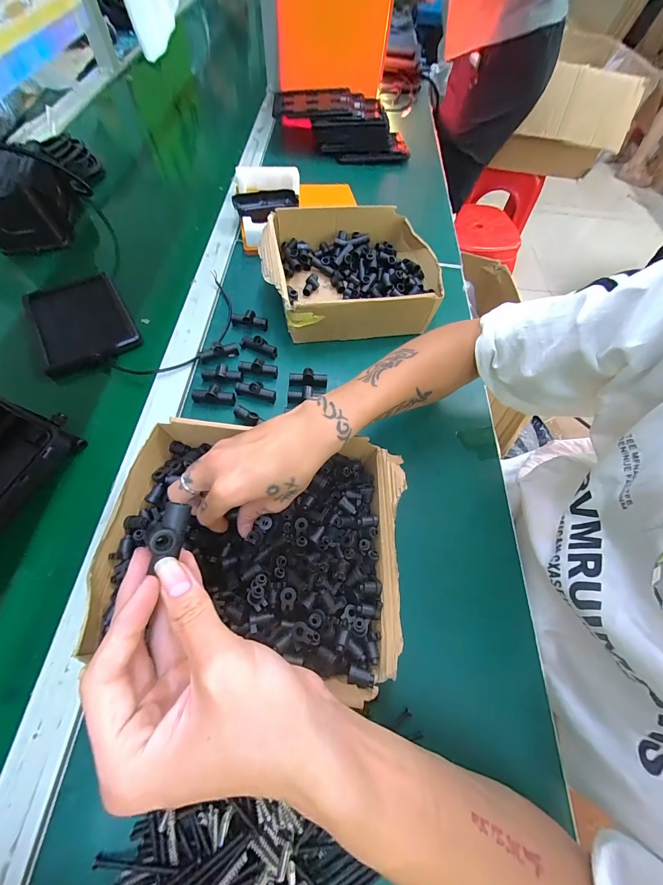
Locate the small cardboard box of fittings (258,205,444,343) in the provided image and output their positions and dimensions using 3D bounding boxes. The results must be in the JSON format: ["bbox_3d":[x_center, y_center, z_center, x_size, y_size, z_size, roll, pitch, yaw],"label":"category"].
[{"bbox_3d":[0.033,-0.260,0.483,0.264,0.070,0.214,-7,64,-8],"label":"small cardboard box of fittings"}]

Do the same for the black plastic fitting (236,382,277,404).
[{"bbox_3d":[-0.095,-0.065,0.399,0.051,0.018,0.015,10,63,1],"label":"black plastic fitting"}]

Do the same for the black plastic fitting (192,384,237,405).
[{"bbox_3d":[-0.144,-0.059,0.391,0.050,0.017,0.020,7,63,0],"label":"black plastic fitting"}]

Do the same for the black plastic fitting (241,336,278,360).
[{"bbox_3d":[-0.099,-0.132,0.433,0.049,0.016,0.016,23,64,8],"label":"black plastic fitting"}]

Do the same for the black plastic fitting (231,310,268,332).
[{"bbox_3d":[-0.116,-0.174,0.453,0.051,0.019,0.019,10,63,1],"label":"black plastic fitting"}]

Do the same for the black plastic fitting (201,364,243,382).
[{"bbox_3d":[-0.138,-0.085,0.400,0.051,0.022,0.016,1,63,-3],"label":"black plastic fitting"}]

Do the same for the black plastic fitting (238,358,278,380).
[{"bbox_3d":[-0.096,-0.099,0.415,0.051,0.018,0.015,10,63,1],"label":"black plastic fitting"}]

